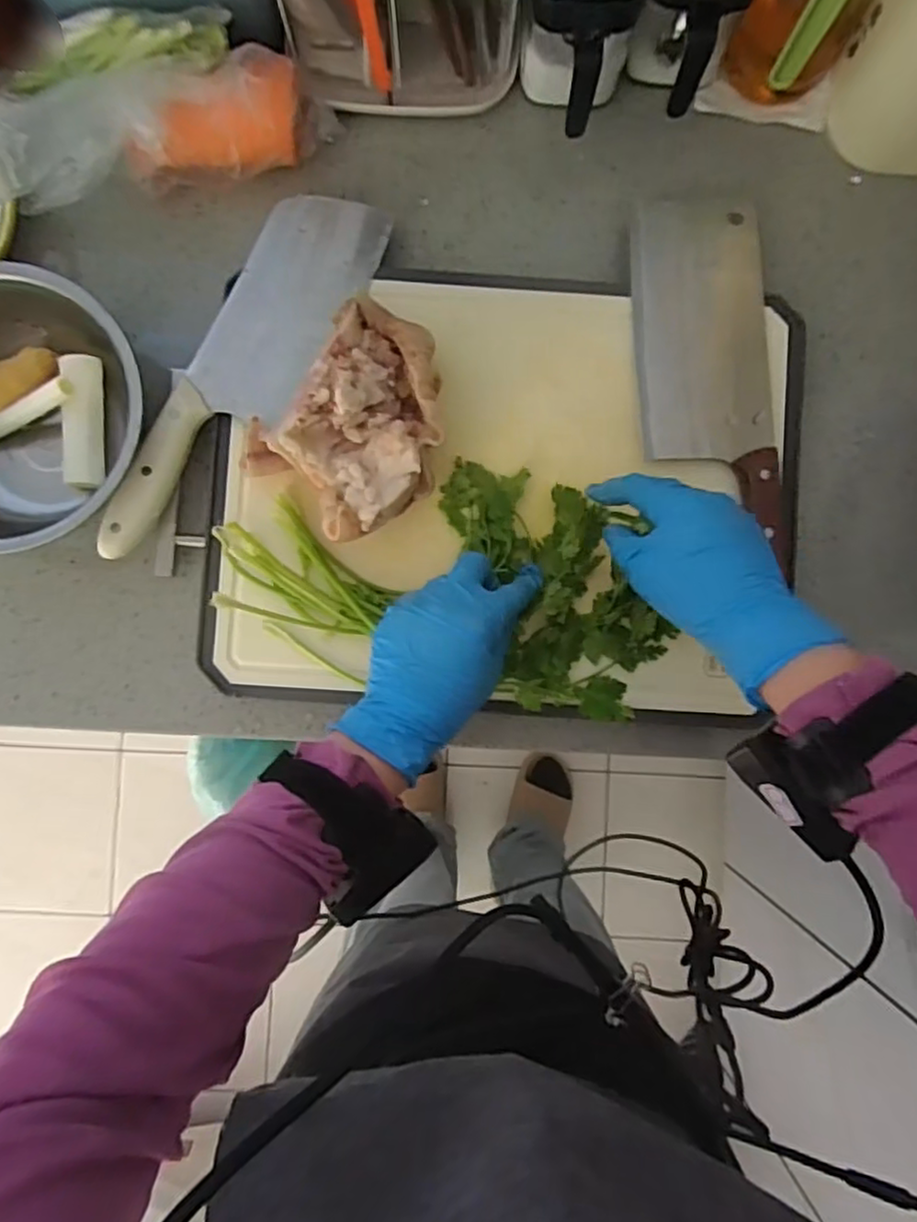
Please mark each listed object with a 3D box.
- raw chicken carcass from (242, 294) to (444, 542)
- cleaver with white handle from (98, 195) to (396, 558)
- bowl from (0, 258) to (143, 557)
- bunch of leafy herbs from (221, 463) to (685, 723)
[{"bbox_3d":[-0.068,-0.124,0.436,0.141,0.070,0.125,-43,89,-1],"label":"raw chicken carcass"},{"bbox_3d":[-0.151,-0.165,0.470,0.082,0.040,0.305,30,88,0],"label":"cleaver with white handle"},{"bbox_3d":[-0.293,-0.128,0.455,0.172,0.078,0.163,0,88,0],"label":"bowl"},{"bbox_3d":[-0.008,-0.022,0.462,0.301,0.033,0.155,7,88,1],"label":"bunch of leafy herbs"}]

